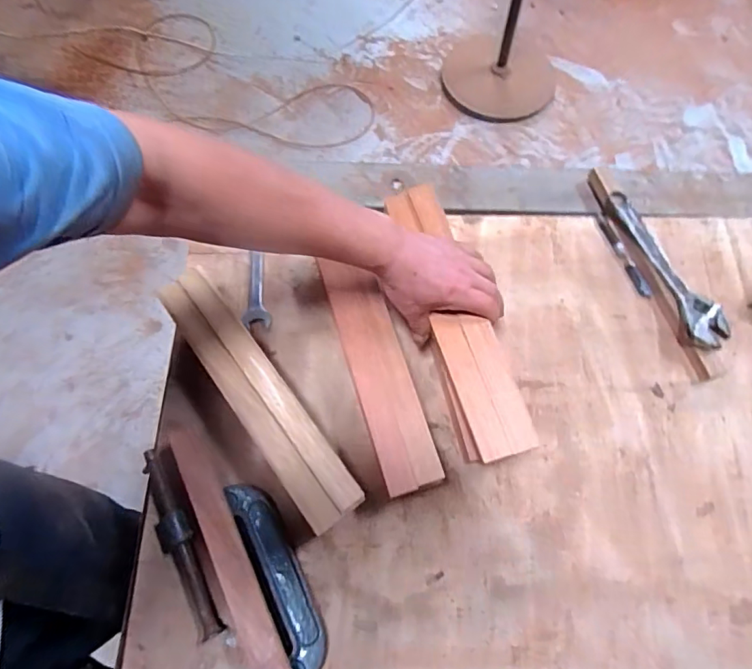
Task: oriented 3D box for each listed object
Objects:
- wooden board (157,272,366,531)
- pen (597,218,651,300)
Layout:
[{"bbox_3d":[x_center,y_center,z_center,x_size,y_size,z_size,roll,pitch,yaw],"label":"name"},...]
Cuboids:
[{"bbox_3d":[-0.133,0.061,0.531,0.061,0.018,0.321,-36,73,-14],"label":"wooden board"},{"bbox_3d":[0.337,-0.109,0.665,0.012,0.010,0.132,-19,70,-8],"label":"pen"}]

